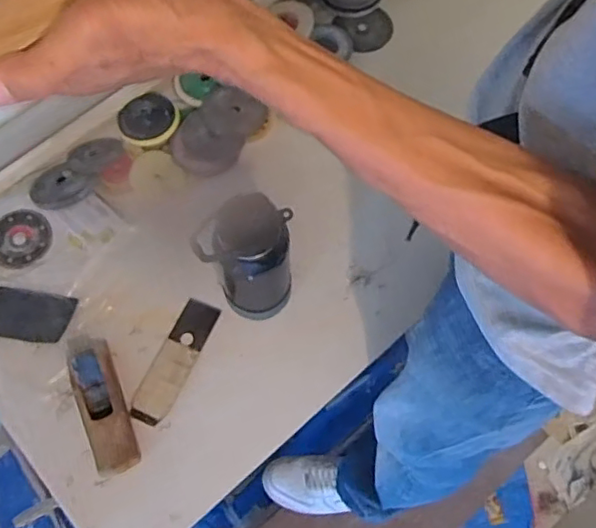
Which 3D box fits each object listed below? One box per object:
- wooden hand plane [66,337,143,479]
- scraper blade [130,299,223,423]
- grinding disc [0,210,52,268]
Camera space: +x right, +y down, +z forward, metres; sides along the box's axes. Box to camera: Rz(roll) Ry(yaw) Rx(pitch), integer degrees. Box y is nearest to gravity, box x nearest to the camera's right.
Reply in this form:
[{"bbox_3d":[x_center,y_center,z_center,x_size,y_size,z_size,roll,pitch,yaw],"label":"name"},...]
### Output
[{"bbox_3d":[-0.256,0.173,0.779,0.057,0.051,0.188,-22,72,-9],"label":"wooden hand plane"},{"bbox_3d":[-0.166,0.131,0.826,0.049,0.007,0.173,22,69,11],"label":"scraper blade"},{"bbox_3d":[-0.404,-0.037,0.885,0.089,0.012,0.082,0,70,-1],"label":"grinding disc"}]

